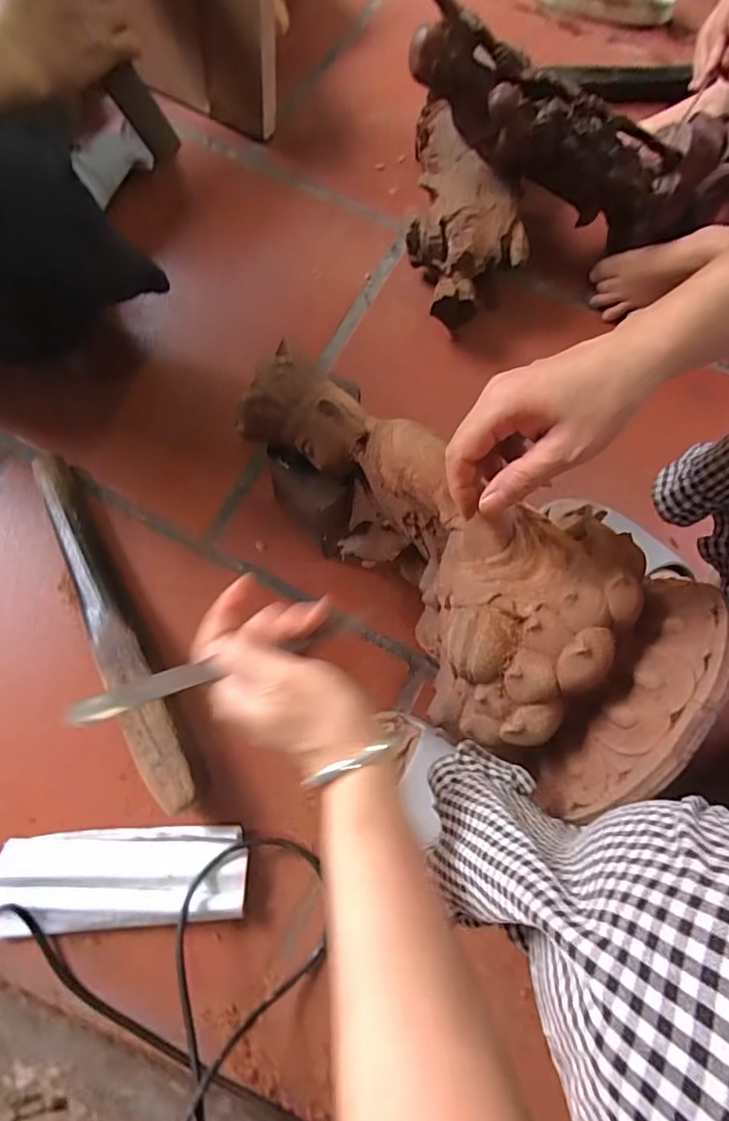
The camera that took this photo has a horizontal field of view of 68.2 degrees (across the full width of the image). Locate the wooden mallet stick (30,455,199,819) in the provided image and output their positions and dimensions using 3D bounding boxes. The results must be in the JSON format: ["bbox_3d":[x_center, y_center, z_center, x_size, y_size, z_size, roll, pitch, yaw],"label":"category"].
[{"bbox_3d":[-0.251,0.054,0.533,0.047,0.053,0.395,-26,76,-9],"label":"wooden mallet stick"}]

